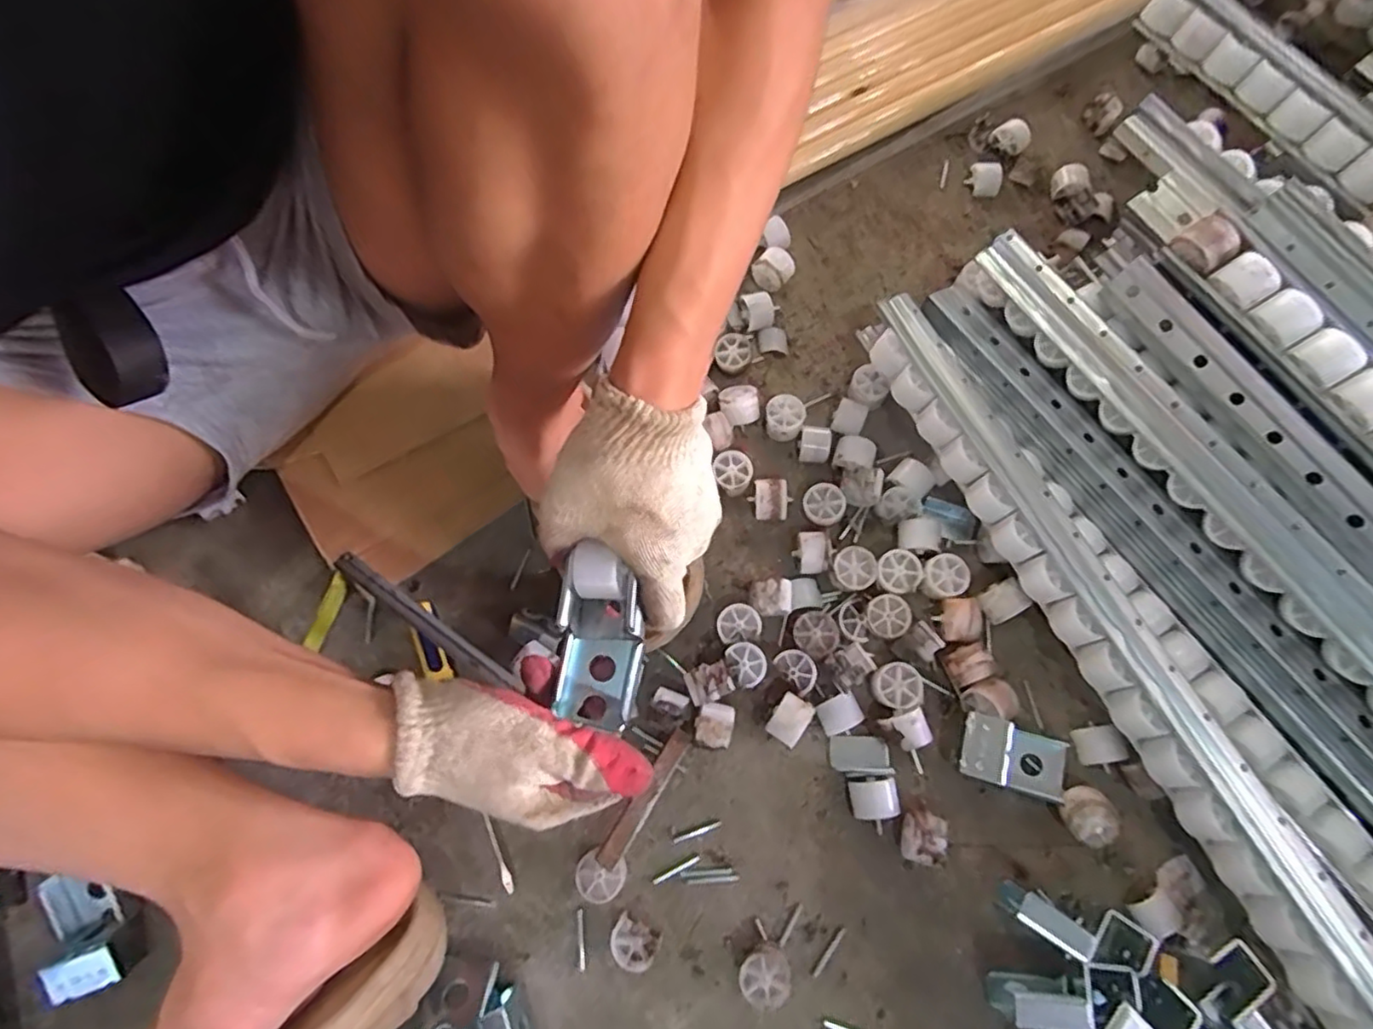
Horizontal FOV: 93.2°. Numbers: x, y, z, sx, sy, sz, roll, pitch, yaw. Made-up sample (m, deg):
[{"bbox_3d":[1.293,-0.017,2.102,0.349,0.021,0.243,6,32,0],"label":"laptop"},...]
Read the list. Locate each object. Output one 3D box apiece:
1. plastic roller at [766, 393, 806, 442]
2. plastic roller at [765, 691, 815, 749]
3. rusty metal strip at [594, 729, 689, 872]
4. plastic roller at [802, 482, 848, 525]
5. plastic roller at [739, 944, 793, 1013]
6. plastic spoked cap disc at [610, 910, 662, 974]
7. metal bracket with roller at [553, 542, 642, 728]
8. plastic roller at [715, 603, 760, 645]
[{"bbox_3d":[0.088,-0.086,0.584,0.033,0.028,0.038,8,72,4],"label":"plastic roller"},{"bbox_3d":[0.079,0.157,0.499,0.026,0.036,0.035,33,76,12],"label":"plastic roller"},{"bbox_3d":[-0.029,0.205,0.472,0.016,0.011,0.105,31,62,11],"label":"rusty metal strip"},{"bbox_3d":[0.117,-0.006,0.556,0.035,0.023,0.036,18,73,8],"label":"plastic roller"},{"bbox_3d":[0.054,0.317,0.447,0.035,0.024,0.033,-1,72,2],"label":"plastic roller"},{"bbox_3d":[-0.038,0.302,0.458,0.034,0.023,0.027,26,74,10],"label":"plastic spoked cap disc"},{"bbox_3d":[-0.050,0.072,0.377,0.047,0.039,0.112,4,111,3],"label":"metal bracket with roller"},{"bbox_3d":[0.042,0.090,0.534,0.035,0.024,0.030,-12,72,-2],"label":"plastic roller"}]

